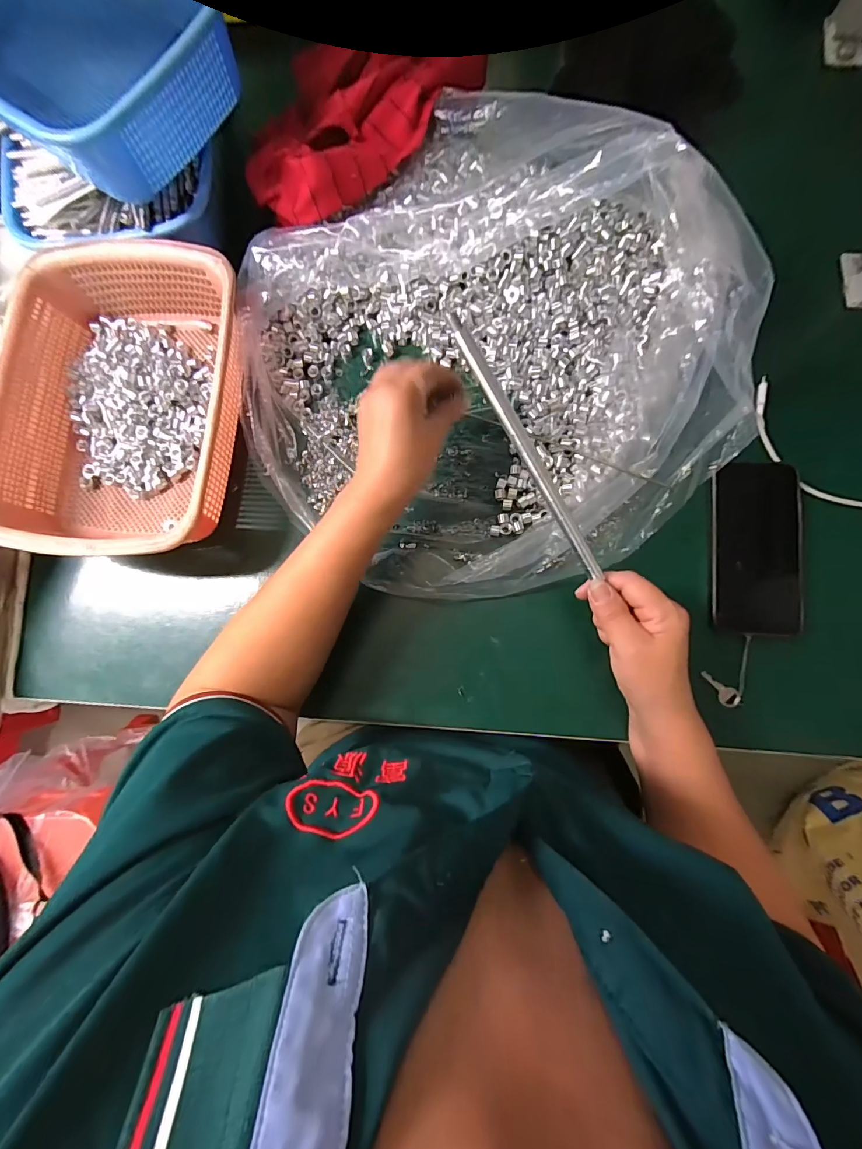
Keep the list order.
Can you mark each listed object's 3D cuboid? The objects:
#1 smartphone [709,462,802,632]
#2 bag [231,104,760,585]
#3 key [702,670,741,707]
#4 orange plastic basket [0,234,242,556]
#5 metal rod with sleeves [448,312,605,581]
[{"bbox_3d":[0.301,-0.024,0.384,0.076,0.010,0.154,1,83,3],"label":"smartphone"},{"bbox_3d":[0.045,-0.206,0.360,0.459,0.117,0.441,-36,82,-2],"label":"bag"},{"bbox_3d":[0.263,0.105,0.380,0.016,0.004,0.037,-45,83,-3],"label":"key"},{"bbox_3d":[-0.288,-0.161,0.402,0.213,0.076,0.297,1,83,3],"label":"orange plastic basket"},{"bbox_3d":[0.072,-0.081,0.299,0.009,0.005,0.210,-36,109,1],"label":"metal rod with sleeves"}]

